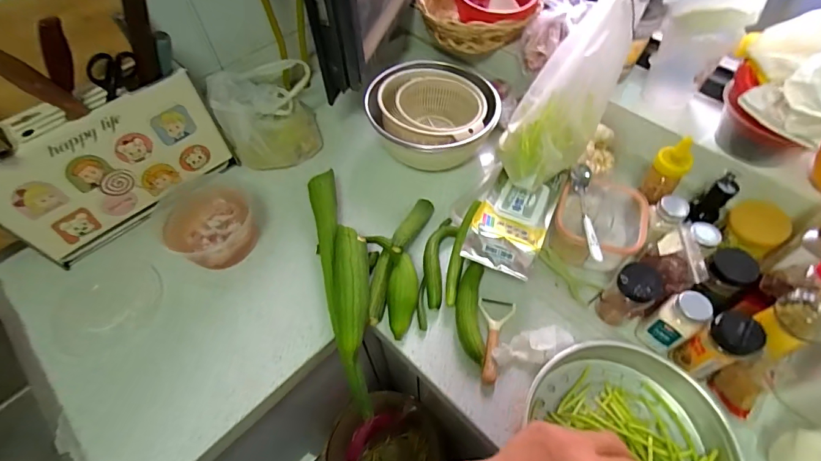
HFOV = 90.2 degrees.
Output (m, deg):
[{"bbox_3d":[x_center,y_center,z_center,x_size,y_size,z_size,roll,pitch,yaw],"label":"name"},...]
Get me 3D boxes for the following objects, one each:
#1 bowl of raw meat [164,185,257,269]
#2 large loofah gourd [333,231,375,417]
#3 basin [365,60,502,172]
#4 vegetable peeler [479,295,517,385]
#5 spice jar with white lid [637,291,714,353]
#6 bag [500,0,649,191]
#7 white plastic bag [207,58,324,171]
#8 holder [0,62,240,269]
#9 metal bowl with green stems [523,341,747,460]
[{"bbox_3d":[-0.356,-0.004,0.737,0.132,0.062,0.134,-1,56,2],"label":"bowl of raw meat"},{"bbox_3d":[-0.090,0.132,0.634,0.057,0.067,0.286,-5,73,-1],"label":"large loofah gourd"},{"bbox_3d":[0.042,-0.222,0.844,0.247,0.137,0.236,10,57,9],"label":"basin"},{"bbox_3d":[0.125,0.166,0.638,0.057,0.027,0.135,14,58,11],"label":"vegetable peeler"},{"bbox_3d":[0.379,0.134,0.590,0.051,0.114,0.052,-32,61,-18],"label":"spice jar with white lid"},{"bbox_3d":[0.260,-0.224,0.663,0.115,0.129,0.332,32,99,21],"label":"bag"},{"bbox_3d":[-0.276,-0.231,0.820,0.192,0.166,0.150,-23,58,-13],"label":"white plastic bag"},{"bbox_3d":[-0.515,-0.118,0.716,0.354,0.224,0.083,-38,63,-21],"label":"holder"},{"bbox_3d":[0.284,0.272,0.538,0.263,0.068,0.244,-1,56,2],"label":"metal bowl with green stems"}]

